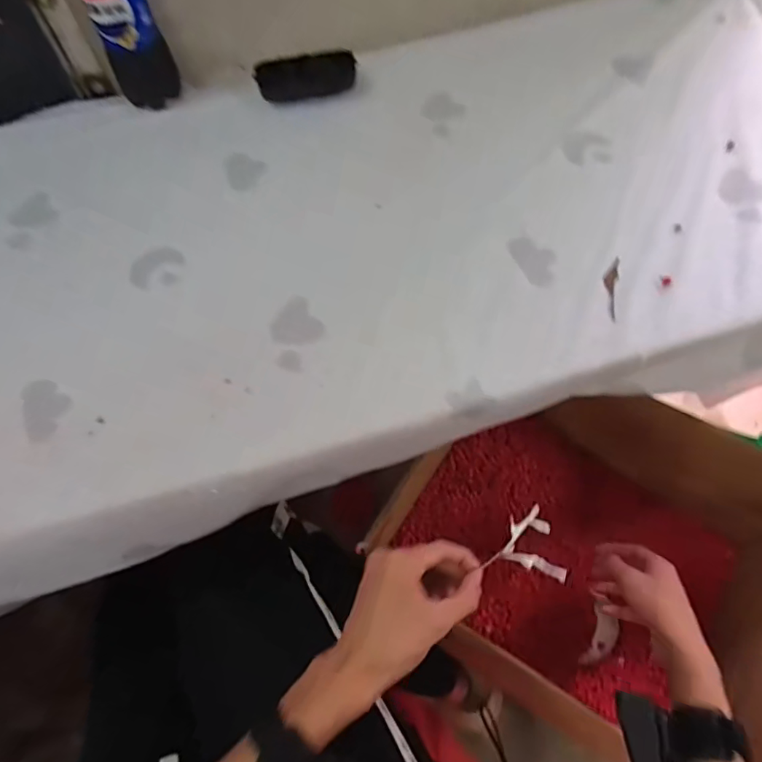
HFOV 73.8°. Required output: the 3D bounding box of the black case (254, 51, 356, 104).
[{"bbox_3d":[-0.082,-0.336,0.565,0.108,0.027,0.042,-13,65,-4],"label":"black case"}]

